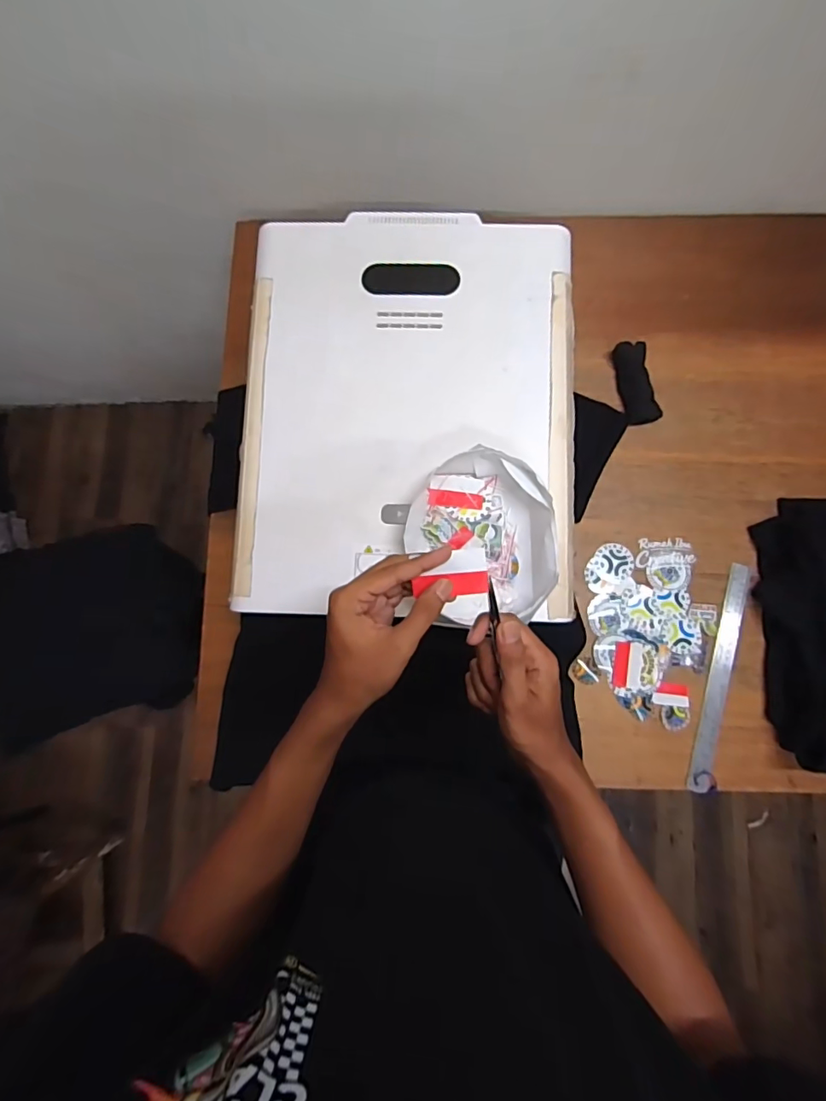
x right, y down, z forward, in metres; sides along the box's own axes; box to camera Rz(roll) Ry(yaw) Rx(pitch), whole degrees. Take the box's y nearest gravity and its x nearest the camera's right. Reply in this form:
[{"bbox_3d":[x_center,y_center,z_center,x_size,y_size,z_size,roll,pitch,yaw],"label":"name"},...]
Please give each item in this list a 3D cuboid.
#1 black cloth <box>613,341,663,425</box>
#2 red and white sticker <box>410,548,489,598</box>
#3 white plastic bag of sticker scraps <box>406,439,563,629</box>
[{"bbox_3d":[0.343,-0.257,0.774,0.052,0.015,0.126,-12,83,-1],"label":"black cloth"},{"bbox_3d":[0.032,0.018,0.407,0.058,0.006,0.037,-5,99,-3],"label":"red and white sticker"},{"bbox_3d":[0.074,-0.016,0.568,0.153,0.054,0.184,-5,83,0],"label":"white plastic bag of sticker scraps"}]

